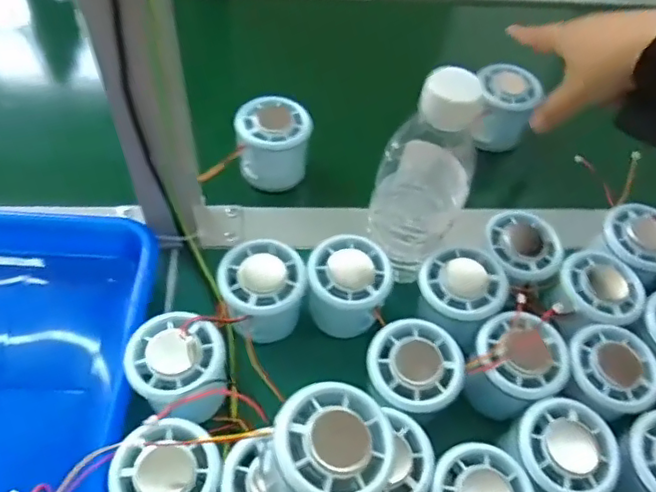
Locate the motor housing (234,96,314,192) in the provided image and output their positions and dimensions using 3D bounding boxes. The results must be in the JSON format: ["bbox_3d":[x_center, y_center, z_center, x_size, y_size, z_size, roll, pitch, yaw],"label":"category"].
[{"bbox_3d":[-0.045,-0.084,0.486,0.058,0.057,0.057,-2,56,-6],"label":"motor housing"}]

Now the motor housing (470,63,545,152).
[{"bbox_3d":[0.160,-0.128,0.536,0.057,0.055,0.055,2,56,-3],"label":"motor housing"}]

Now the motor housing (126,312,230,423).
[{"bbox_3d":[-0.094,0.081,0.377,0.056,0.071,0.059,-16,59,-15],"label":"motor housing"}]

